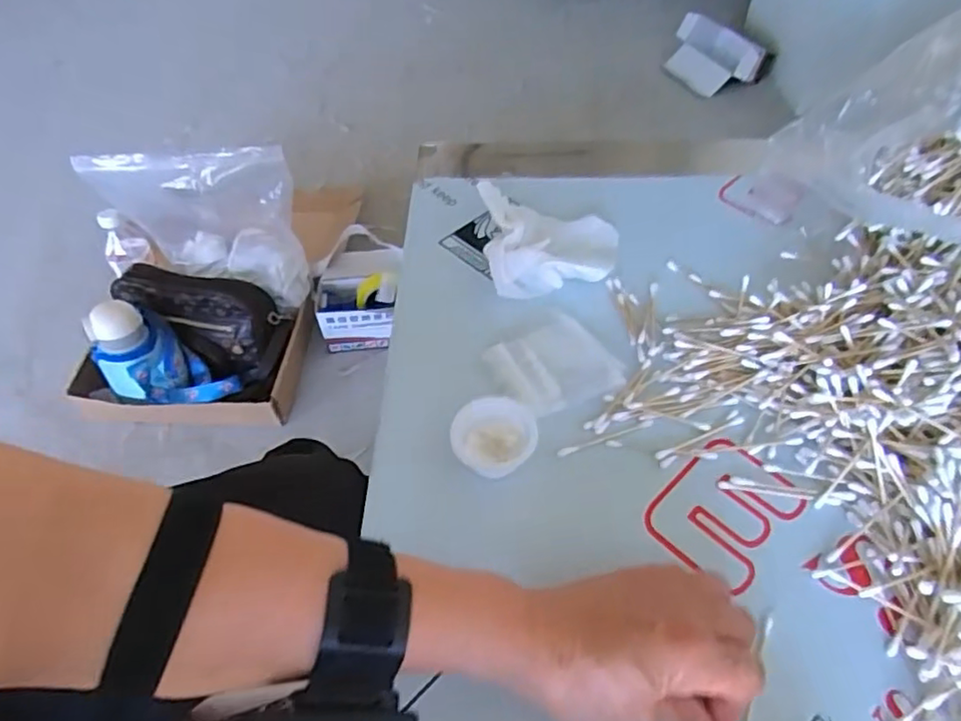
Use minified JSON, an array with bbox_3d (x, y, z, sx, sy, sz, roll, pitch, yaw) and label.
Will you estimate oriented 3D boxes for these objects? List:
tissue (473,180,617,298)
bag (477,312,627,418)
[{"bbox_3d":[0.061,-0.107,0.534,0.114,0.034,0.123,-3,52,1],"label":"tissue"},{"bbox_3d":[0.055,0.004,0.452,0.081,0.005,0.074,-27,55,-17],"label":"bag"}]

